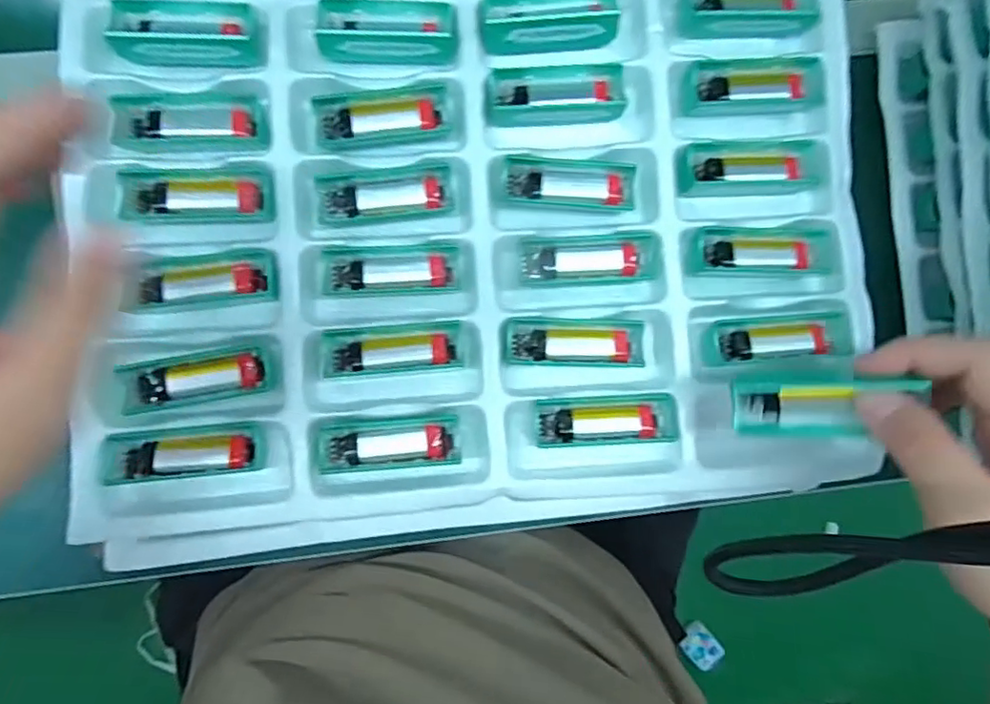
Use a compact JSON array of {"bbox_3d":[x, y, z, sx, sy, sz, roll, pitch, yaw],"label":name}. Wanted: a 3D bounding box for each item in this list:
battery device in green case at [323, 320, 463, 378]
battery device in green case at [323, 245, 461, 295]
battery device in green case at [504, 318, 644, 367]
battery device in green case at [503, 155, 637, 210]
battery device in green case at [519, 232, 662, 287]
[{"bbox_3d":[-0.059,-0.002,0.350,0.078,0.013,0.027,-5,87,-4],"label":"battery device in green case"},{"bbox_3d":[-0.060,-0.047,0.355,0.078,0.012,0.028,-1,86,-4],"label":"battery device in green case"},{"bbox_3d":[0.047,-0.006,0.352,0.080,0.010,0.027,1,86,-4],"label":"battery device in green case"},{"bbox_3d":[0.045,-0.102,0.364,0.077,0.020,0.025,7,86,-4],"label":"battery device in green case"},{"bbox_3d":[0.057,-0.055,0.359,0.081,0.020,0.028,-2,86,-4],"label":"battery device in green case"}]

